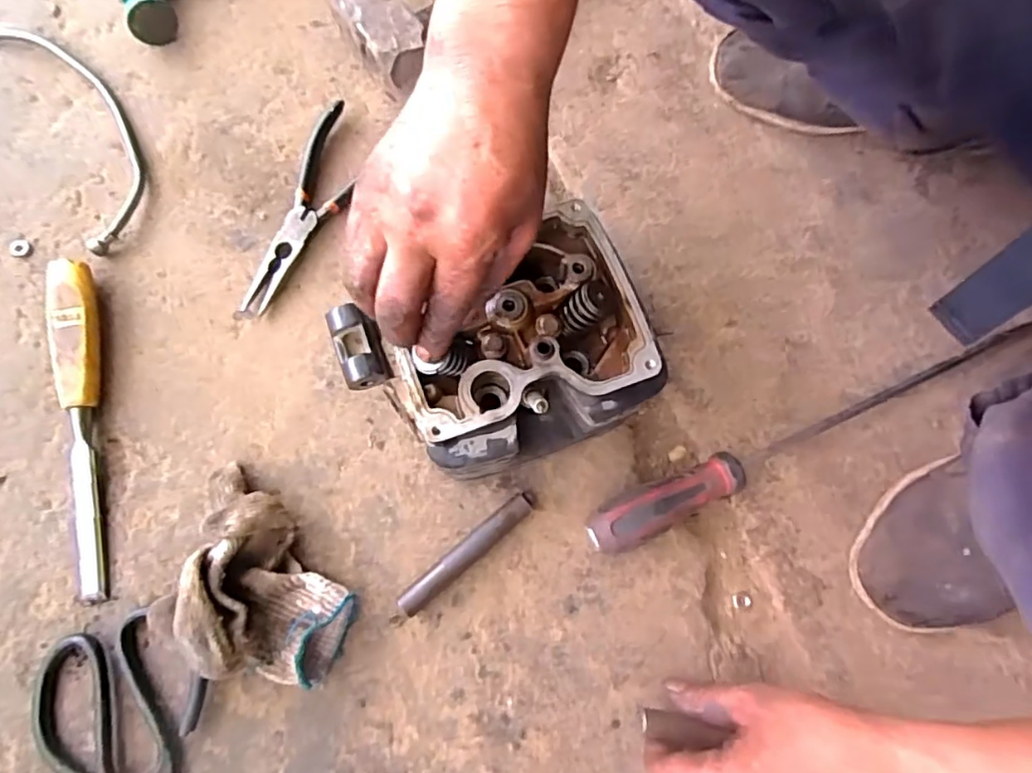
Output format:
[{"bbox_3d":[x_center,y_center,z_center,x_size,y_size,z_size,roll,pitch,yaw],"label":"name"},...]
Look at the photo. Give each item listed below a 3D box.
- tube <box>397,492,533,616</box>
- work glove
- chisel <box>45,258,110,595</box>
[{"bbox_3d":[-0.033,0.113,0.418,0.111,0.018,0.016,-38,79,-11],"label":"tube"},{"bbox_3d":[-0.158,0.119,0.392,0.097,0.054,0.140,-2,75,-2],"label":"work glove"},{"bbox_3d":[-0.306,0.026,0.426,0.028,0.026,0.239,-10,75,-4],"label":"chisel"}]

